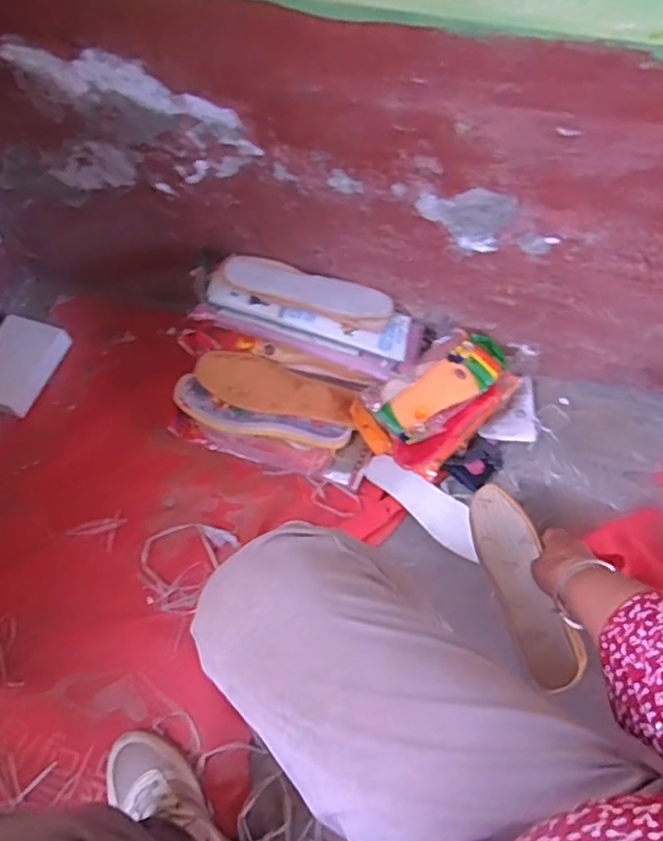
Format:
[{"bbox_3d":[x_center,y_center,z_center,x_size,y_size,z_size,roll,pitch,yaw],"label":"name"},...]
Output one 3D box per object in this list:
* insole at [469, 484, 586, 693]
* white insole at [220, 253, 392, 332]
[{"bbox_3d":[0.205,0.175,0.677,0.014,0.073,0.225,19,41,-35],"label":"insole"},{"bbox_3d":[-0.031,-0.184,0.867,0.235,0.018,0.075,15,62,-5],"label":"white insole"}]

